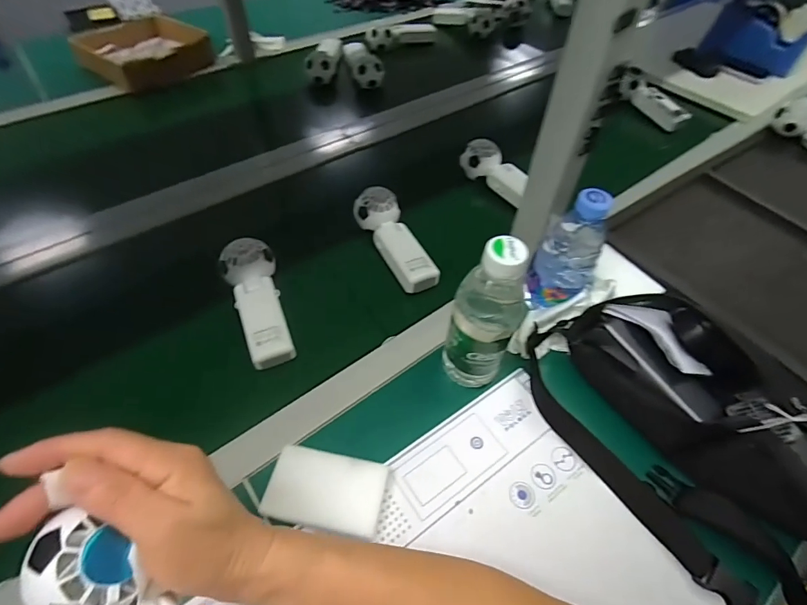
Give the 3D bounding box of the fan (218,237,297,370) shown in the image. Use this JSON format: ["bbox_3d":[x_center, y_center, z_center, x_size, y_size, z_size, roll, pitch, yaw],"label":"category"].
[{"bbox_3d":[-0.168,-0.002,0.482,0.063,0.057,0.161,-19,54,-16],"label":"fan"}]

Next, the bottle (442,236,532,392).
[{"bbox_3d":[0.074,0.021,0.387,0.061,0.186,0.051,26,55,18],"label":"bottle"}]

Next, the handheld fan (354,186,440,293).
[{"bbox_3d":[-0.011,-0.089,0.550,0.057,0.049,0.161,-23,55,-19],"label":"handheld fan"}]

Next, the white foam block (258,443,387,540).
[{"bbox_3d":[-0.067,0.166,0.365,0.098,0.030,0.061,9,51,6],"label":"white foam block"}]

